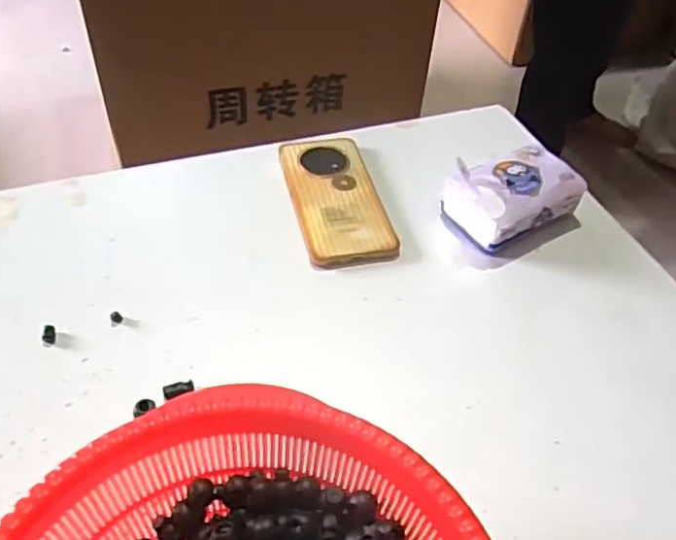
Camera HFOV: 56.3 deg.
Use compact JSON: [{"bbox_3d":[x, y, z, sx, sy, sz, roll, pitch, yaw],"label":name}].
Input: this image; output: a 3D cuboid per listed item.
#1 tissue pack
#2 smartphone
[{"bbox_3d":[0.155,-0.067,0.562,0.118,0.050,0.077,-19,51,-21],"label":"tissue pack"},{"bbox_3d":[-0.003,-0.067,0.579,0.076,0.013,0.165,-8,48,-12],"label":"smartphone"}]

